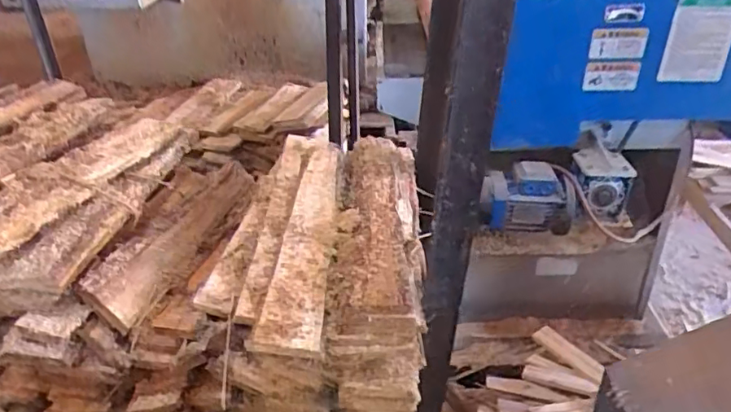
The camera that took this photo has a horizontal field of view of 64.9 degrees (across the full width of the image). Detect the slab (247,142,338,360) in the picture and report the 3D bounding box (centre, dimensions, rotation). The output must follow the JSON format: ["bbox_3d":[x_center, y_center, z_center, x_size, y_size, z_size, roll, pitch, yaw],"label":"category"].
[{"bbox_3d":[-0.086,0.031,0.859,0.075,0.030,0.469,-1,30,1],"label":"slab"}]

